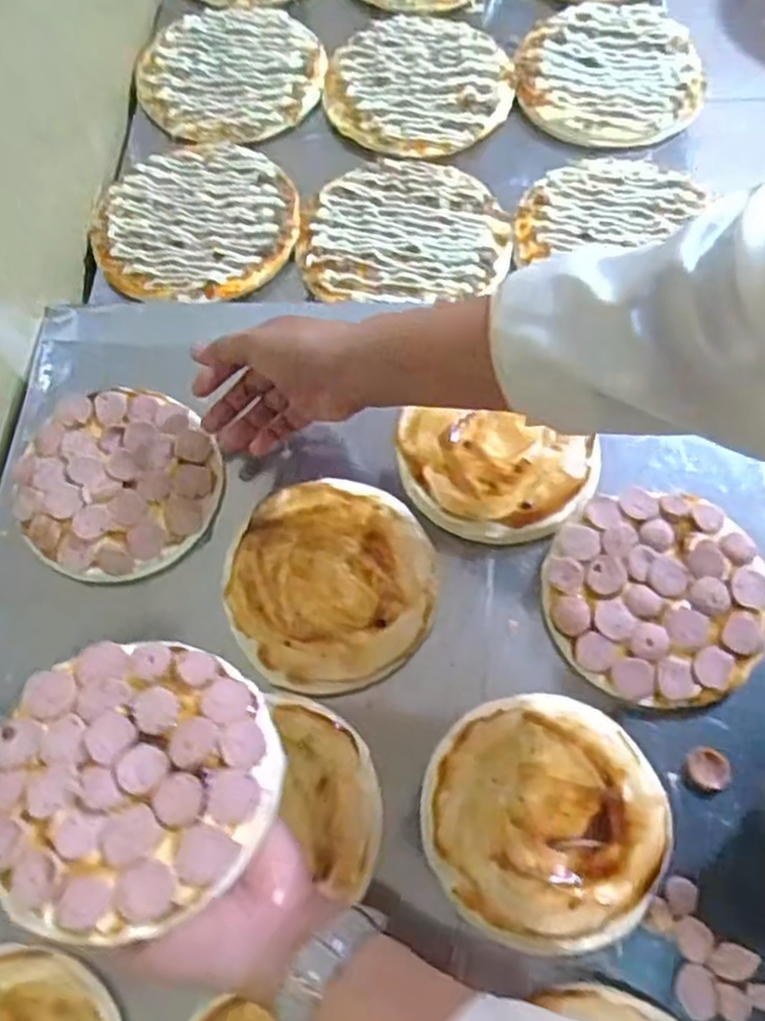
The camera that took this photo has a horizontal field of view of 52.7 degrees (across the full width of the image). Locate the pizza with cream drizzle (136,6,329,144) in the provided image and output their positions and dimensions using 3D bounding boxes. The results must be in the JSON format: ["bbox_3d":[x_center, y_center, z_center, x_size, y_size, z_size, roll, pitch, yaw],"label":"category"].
[{"bbox_3d":[-0.165,-0.487,0.854,0.198,0.018,0.200,3,67,2],"label":"pizza with cream drizzle"}]

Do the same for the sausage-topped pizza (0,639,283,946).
[{"bbox_3d":[-0.130,0.133,0.393,0.144,0.024,0.145,0,63,-1],"label":"sausage-topped pizza"}]

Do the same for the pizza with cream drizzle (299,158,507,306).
[{"bbox_3d":[0.020,-0.277,0.751,0.198,0.014,0.180,0,67,1],"label":"pizza with cream drizzle"}]

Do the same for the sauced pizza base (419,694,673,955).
[{"bbox_3d":[0.101,0.189,0.478,0.146,0.024,0.138,0,67,1],"label":"sauced pizza base"}]

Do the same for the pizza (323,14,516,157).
[{"bbox_3d":[0.039,-0.470,0.837,0.198,0.025,0.202,-2,67,0],"label":"pizza"}]

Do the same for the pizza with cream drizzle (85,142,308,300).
[{"bbox_3d":[-0.187,-0.290,0.771,0.196,0.018,0.202,0,67,1],"label":"pizza with cream drizzle"}]

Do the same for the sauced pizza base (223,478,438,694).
[{"bbox_3d":[-0.037,0.050,0.541,0.140,0.021,0.145,0,67,1],"label":"sauced pizza base"}]

